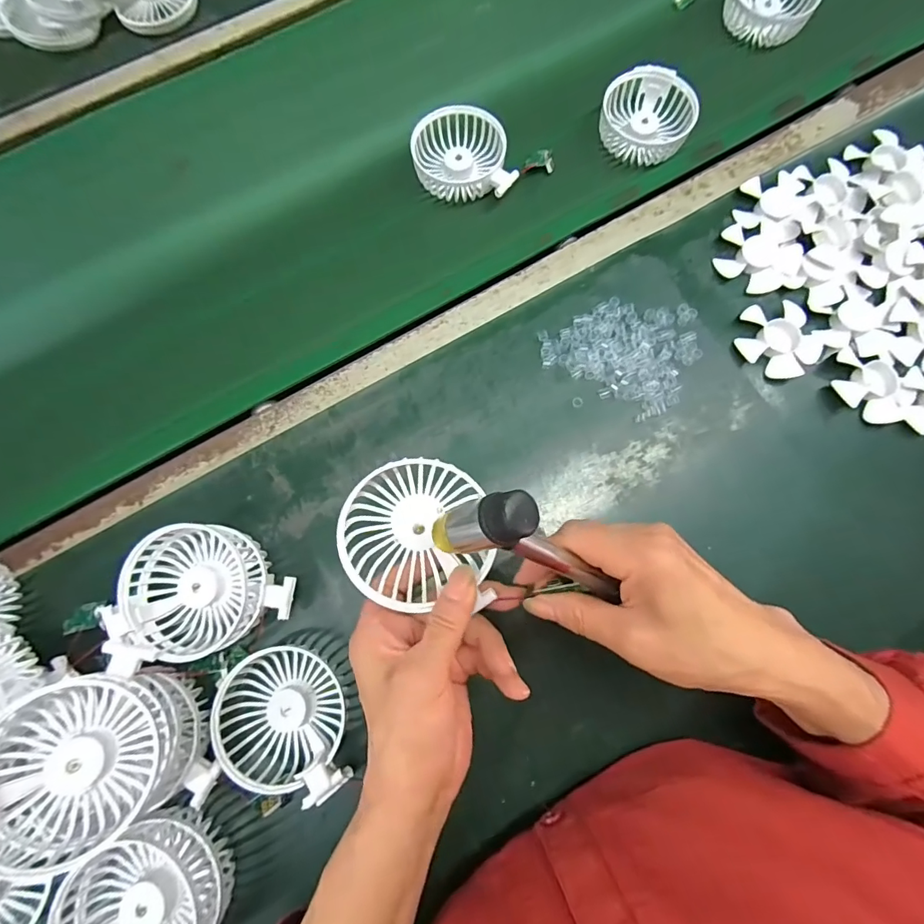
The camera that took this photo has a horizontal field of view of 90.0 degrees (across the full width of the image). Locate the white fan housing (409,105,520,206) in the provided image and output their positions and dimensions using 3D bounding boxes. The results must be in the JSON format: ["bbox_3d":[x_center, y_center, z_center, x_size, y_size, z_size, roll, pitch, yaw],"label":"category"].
[{"bbox_3d":[-0.001,-0.292,0.452,0.088,0.038,0.092,-12,77,-3],"label":"white fan housing"}]

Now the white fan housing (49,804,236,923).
[{"bbox_3d":[-0.199,0.280,0.287,0.103,0.042,0.091,-44,80,-9],"label":"white fan housing"}]

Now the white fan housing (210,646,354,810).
[{"bbox_3d":[-0.126,0.183,0.323,0.076,0.032,0.097,-19,77,-4],"label":"white fan housing"}]

